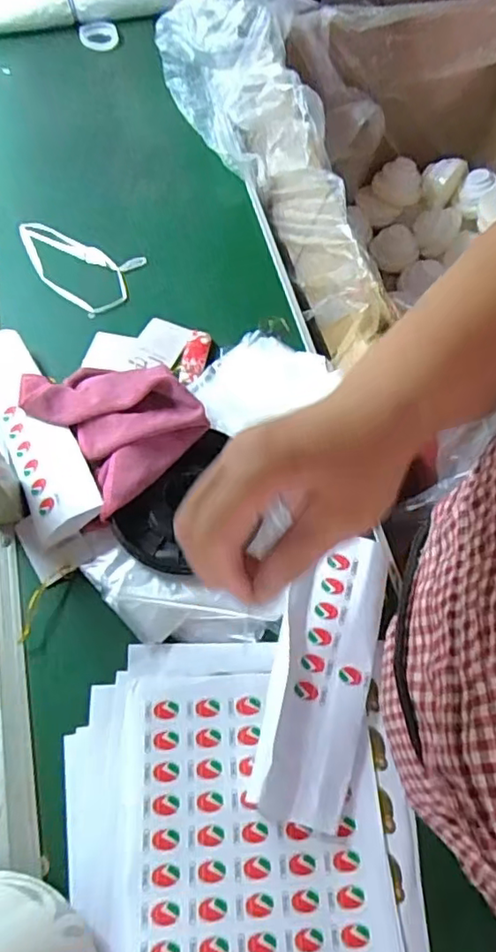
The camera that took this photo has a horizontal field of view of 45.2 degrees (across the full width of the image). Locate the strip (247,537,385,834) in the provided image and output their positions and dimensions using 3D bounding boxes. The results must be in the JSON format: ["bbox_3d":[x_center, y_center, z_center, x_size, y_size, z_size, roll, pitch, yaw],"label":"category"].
[{"bbox_3d":[0.062,0.156,0.483,0.076,0.018,0.220,15,67,7],"label":"strip"}]

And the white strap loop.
[{"bbox_3d":[-0.210,-0.246,0.699,0.161,0.014,0.099,19,64,9],"label":"white strap loop"}]

